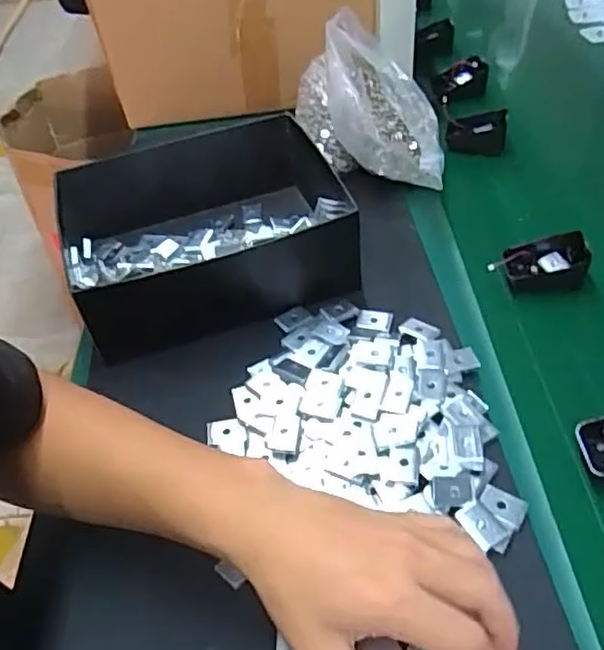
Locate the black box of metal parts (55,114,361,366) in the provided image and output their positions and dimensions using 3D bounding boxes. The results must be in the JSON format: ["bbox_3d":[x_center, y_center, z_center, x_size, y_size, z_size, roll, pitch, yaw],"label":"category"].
[{"bbox_3d":[-0.084,-0.086,0.549,0.225,0.077,0.178,-16,48,-8],"label":"black box of metal parts"}]

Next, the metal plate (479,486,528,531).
[{"bbox_3d":[0.126,0.115,0.397,0.028,0.007,0.018,23,54,28],"label":"metal plate"}]

